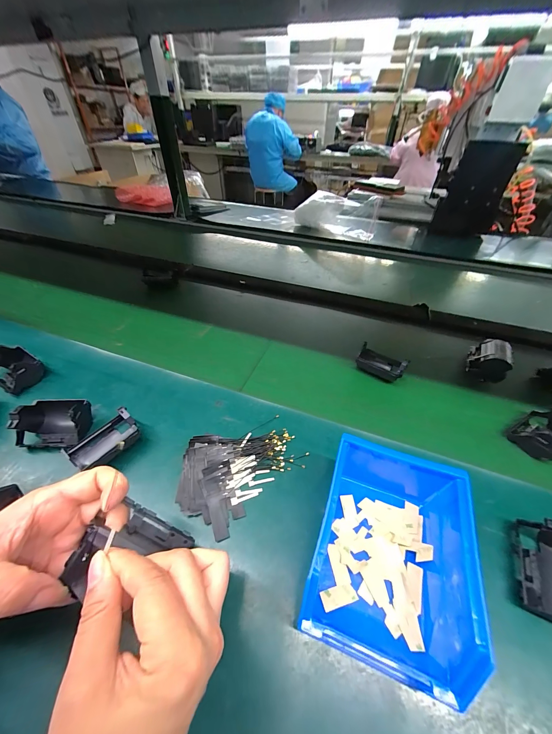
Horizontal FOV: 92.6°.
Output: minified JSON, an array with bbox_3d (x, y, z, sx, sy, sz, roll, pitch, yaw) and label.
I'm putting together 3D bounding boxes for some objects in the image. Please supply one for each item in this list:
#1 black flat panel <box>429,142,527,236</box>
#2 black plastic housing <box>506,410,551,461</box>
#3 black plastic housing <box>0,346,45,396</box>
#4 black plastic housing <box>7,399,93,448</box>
[{"bbox_3d":[0.642,-0.563,0.860,0.176,0.289,0.032,11,66,17],"label":"black flat panel"},{"bbox_3d":[0.334,0.079,0.322,0.072,0.034,0.053,-20,48,-20],"label":"black plastic housing"},{"bbox_3d":[-0.375,0.001,0.377,0.075,0.043,0.049,23,48,22],"label":"black plastic housing"},{"bbox_3d":[-0.268,0.064,0.315,0.070,0.038,0.049,-2,44,-2],"label":"black plastic housing"}]

